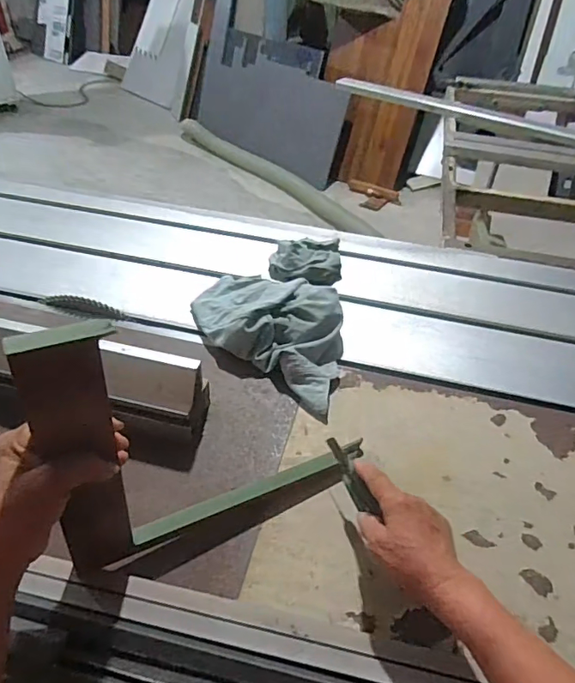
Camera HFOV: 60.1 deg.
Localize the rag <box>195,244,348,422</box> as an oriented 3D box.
[{"bbox_3d":[-0.027,-0.056,0.772,0.219,0.072,0.377,5,41,1],"label":"rag"}]

